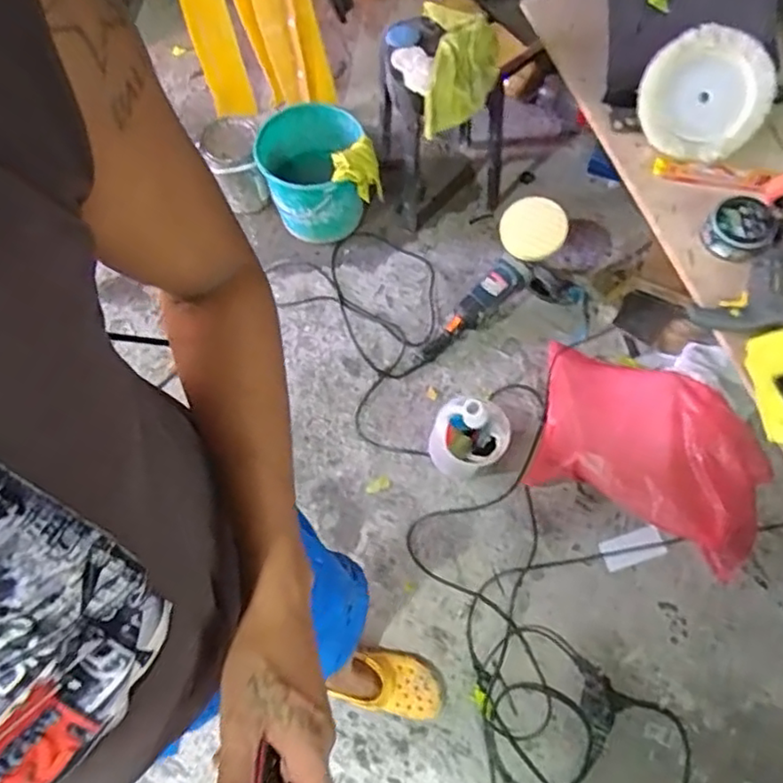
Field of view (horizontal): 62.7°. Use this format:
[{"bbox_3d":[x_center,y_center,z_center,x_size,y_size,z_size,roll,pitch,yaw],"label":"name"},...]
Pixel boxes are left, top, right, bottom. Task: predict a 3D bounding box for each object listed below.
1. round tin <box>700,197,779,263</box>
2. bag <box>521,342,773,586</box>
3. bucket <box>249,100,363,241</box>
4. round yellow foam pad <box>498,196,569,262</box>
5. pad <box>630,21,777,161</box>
[{"bbox_3d":[0.695,-0.323,1.290,0.124,0.048,0.133,-1,67,2],"label":"round tin"},{"bbox_3d":[0.596,0.129,1.479,0.535,0.144,0.358,24,68,12],"label":"bag"},{"bbox_3d":[-0.208,-0.583,1.749,0.272,0.265,0.354,-19,67,-6],"label":"bucket"},{"bbox_3d":[0.336,-0.391,1.533,0.164,0.042,0.151,36,98,28],"label":"round yellow foam pad"},{"bbox_3d":[0.662,-0.632,1.373,0.249,0.066,0.258,27,109,5],"label":"pad"}]

